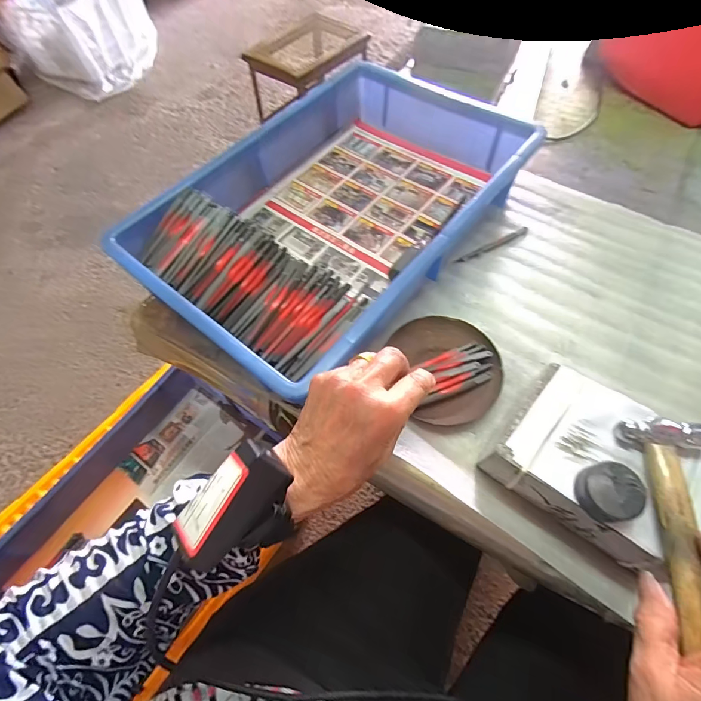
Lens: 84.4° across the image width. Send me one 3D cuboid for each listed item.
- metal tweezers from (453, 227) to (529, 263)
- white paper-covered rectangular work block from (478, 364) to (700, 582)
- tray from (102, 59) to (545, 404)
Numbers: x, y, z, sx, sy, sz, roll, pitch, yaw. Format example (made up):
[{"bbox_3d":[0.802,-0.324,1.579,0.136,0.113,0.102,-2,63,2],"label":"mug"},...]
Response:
[{"bbox_3d":[0.171,-0.125,0.462,0.105,0.004,0.009,-27,63,-12],"label":"metal tweezers"},{"bbox_3d":[0.195,0.096,0.306,0.143,0.062,0.106,34,68,19],"label":"white paper-covered rectangular work block"},{"bbox_3d":[-0.011,-0.163,0.449,0.276,0.076,0.426,36,68,20],"label":"tray"}]

